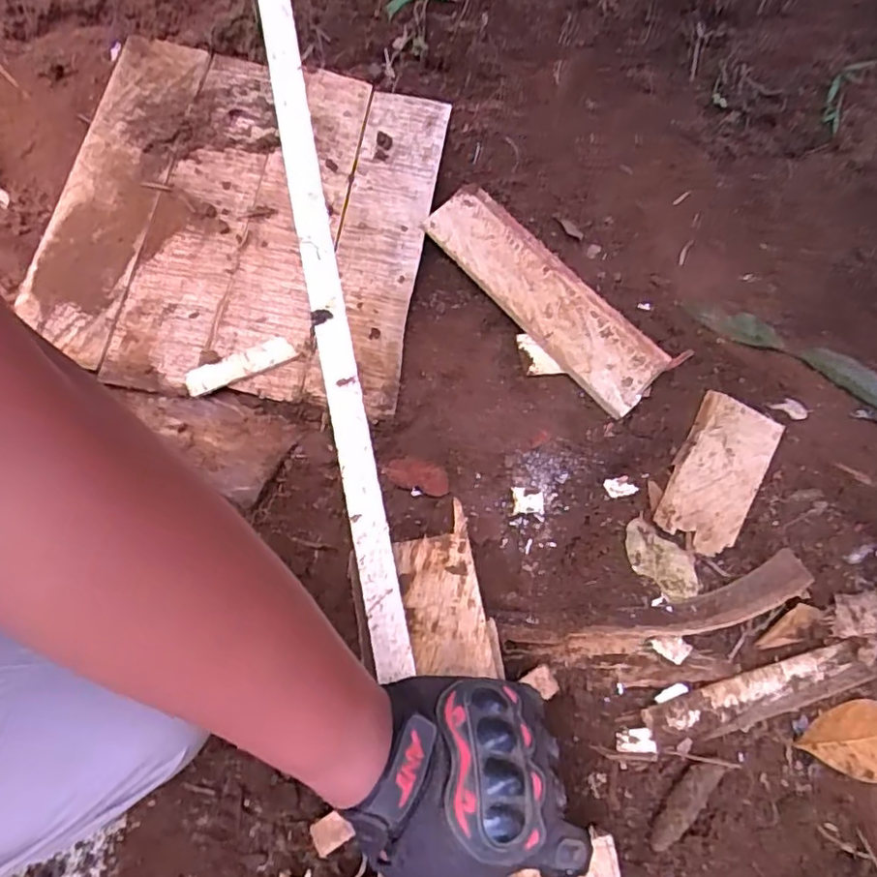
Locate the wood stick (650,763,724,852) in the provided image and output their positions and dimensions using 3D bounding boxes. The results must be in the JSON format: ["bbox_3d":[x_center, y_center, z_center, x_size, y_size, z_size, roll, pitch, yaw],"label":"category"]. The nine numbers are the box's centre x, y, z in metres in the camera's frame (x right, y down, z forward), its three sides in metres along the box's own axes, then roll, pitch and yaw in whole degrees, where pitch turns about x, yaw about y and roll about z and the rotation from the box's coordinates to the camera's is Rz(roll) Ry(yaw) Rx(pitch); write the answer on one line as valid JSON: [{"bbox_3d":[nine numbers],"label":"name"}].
[{"bbox_3d":[0.169,0.252,0.436,0.018,0.017,0.068,39,60,24],"label":"wood stick"}]

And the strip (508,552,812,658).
[{"bbox_3d":[0.178,0.143,0.498,0.253,0.032,0.039,-13,54,-13],"label":"strip"}]

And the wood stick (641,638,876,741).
[{"bbox_3d":[0.261,0.196,0.490,0.213,0.011,0.034,-12,54,-12],"label":"wood stick"}]

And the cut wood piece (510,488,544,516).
[{"bbox_3d":[0.077,0.055,0.547,0.028,0.006,0.025,4,52,0],"label":"cut wood piece"}]

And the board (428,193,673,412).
[{"bbox_3d":[0.104,-0.144,0.633,0.082,0.017,0.274,-44,80,-10],"label":"board"}]

